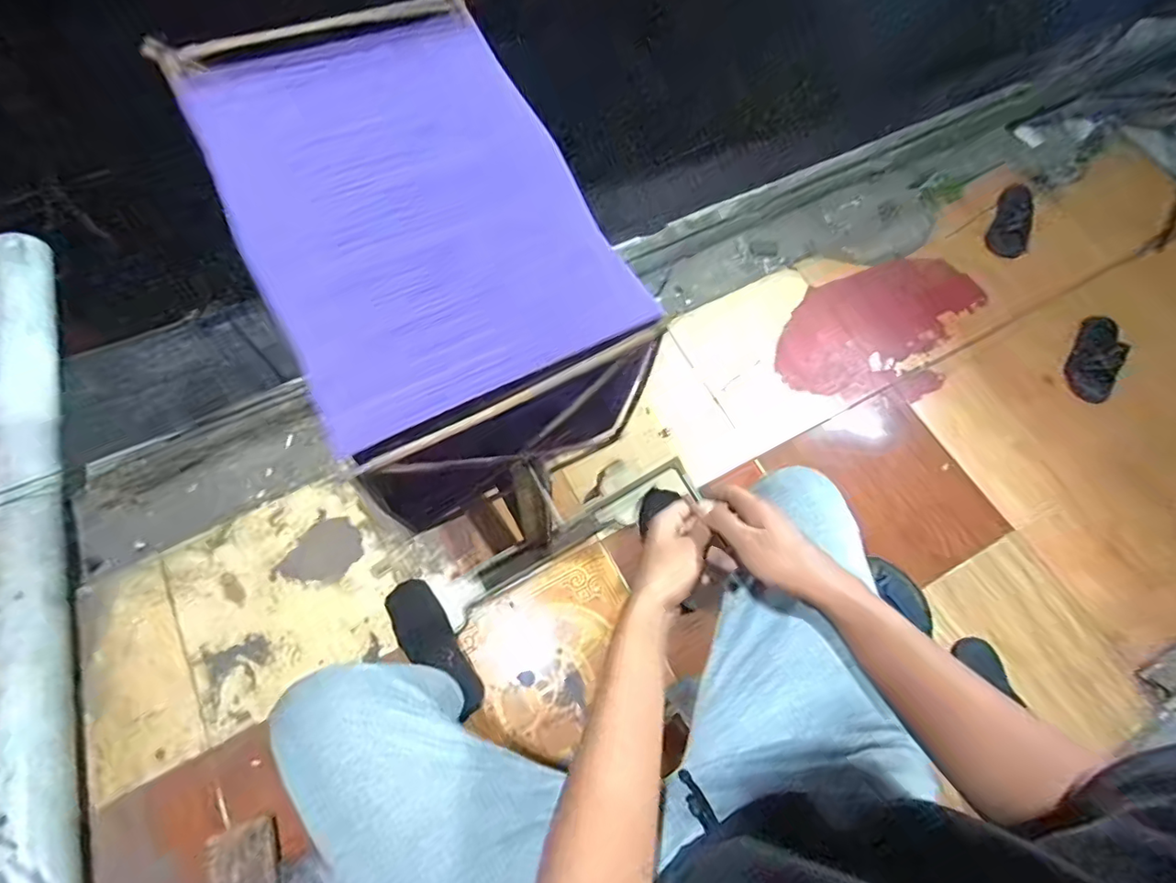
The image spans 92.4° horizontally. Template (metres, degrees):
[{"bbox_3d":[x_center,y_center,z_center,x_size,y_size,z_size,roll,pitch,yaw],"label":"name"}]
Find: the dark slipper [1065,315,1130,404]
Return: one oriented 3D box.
[{"bbox_3d":[1.187,-0.211,1.314,0.094,0.071,0.274,33,70,13],"label":"dark slipper"}]

